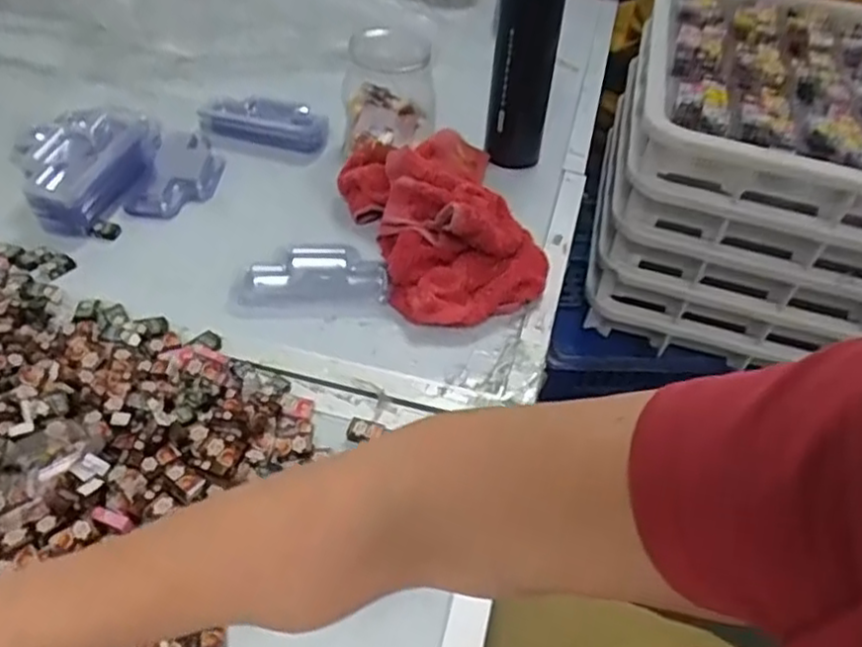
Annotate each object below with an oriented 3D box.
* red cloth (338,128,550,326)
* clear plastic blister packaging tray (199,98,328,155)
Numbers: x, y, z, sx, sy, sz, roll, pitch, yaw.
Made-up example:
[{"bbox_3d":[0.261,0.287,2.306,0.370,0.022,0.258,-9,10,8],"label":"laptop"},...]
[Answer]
[{"bbox_3d":[0.019,-0.112,0.653,0.168,0.077,0.244,-14,50,-18],"label":"red cloth"},{"bbox_3d":[-0.174,-0.219,0.763,0.133,0.029,0.066,14,47,7],"label":"clear plastic blister packaging tray"}]

